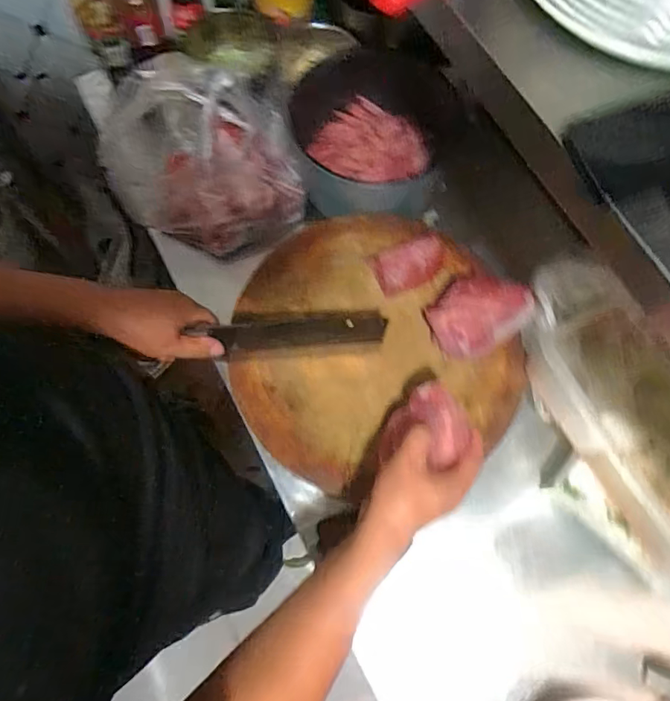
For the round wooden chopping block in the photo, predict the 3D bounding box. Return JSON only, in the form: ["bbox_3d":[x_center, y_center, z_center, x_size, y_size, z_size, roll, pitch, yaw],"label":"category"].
[{"bbox_3d":[0.038,-0.014,0.631,0.338,0.054,0.343,0,72,-1],"label":"round wooden chopping block"}]

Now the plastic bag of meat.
[{"bbox_3d":[-0.179,-0.289,0.699,0.237,0.156,0.259,-10,72,-4],"label":"plastic bag of meat"}]

